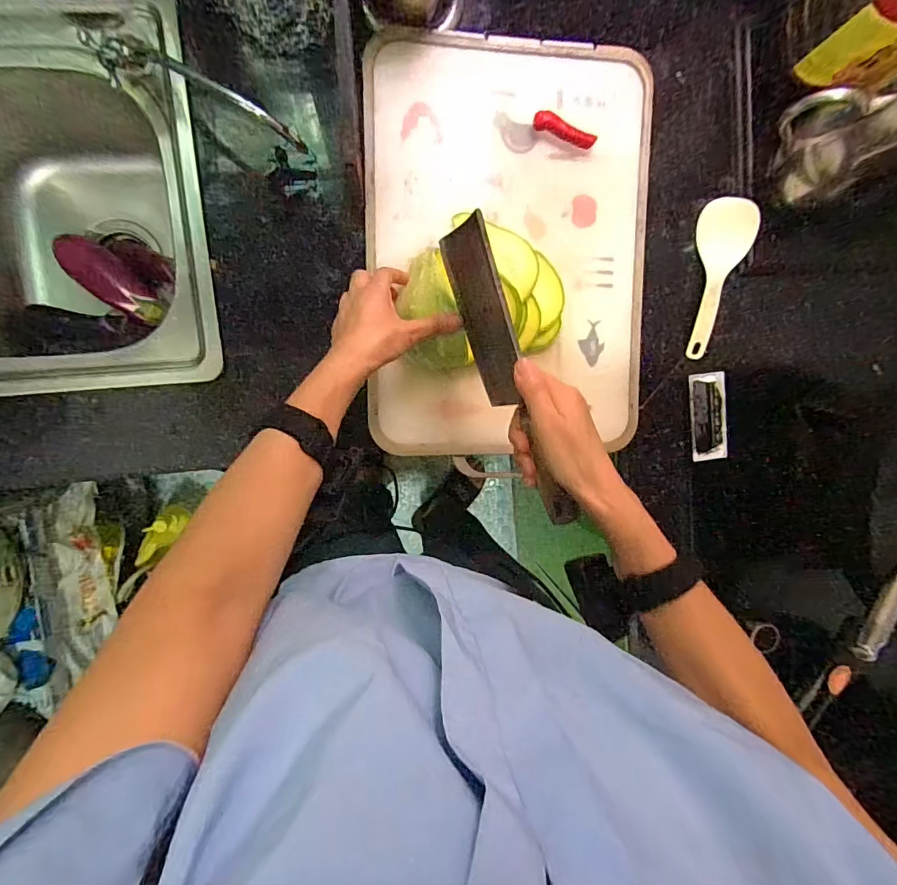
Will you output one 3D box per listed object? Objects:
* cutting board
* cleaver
[{"bbox_3d":[0.071,-0.208,0.518,0.310,0.018,0.435,-1,95,-7],"label":"cutting board"},{"bbox_3d":[0.053,-0.056,0.424,0.023,0.102,0.272,-21,98,-2],"label":"cleaver"}]

